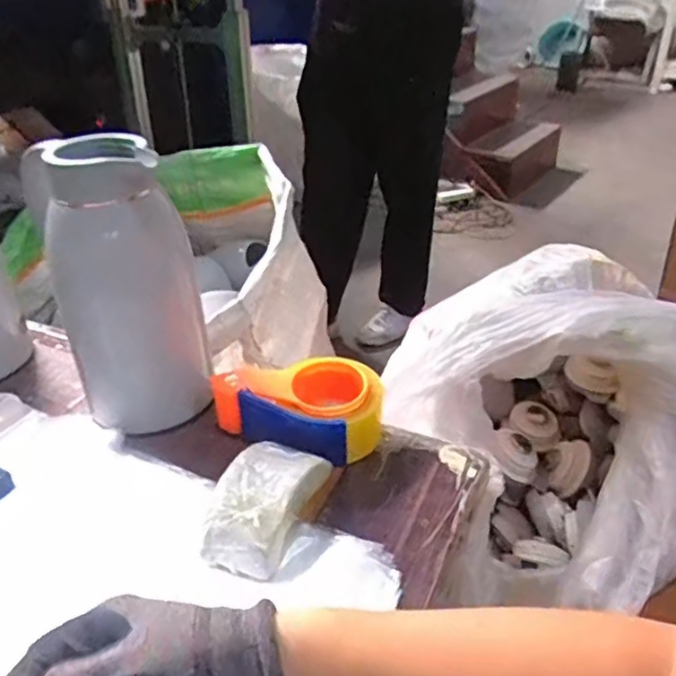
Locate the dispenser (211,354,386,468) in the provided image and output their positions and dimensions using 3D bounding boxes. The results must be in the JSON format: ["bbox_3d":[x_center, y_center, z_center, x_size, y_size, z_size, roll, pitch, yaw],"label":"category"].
[{"bbox_3d":[-0.040,0.066,0.640,0.160,0.066,0.097,7,35,14],"label":"dispenser"}]

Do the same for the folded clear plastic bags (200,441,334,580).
[{"bbox_3d":[-0.061,0.142,0.537,0.068,0.057,0.116,14,37,23],"label":"folded clear plastic bags"}]

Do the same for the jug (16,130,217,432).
[{"bbox_3d":[-0.210,-0.054,0.635,0.136,0.268,0.123,-19,37,-22],"label":"jug"}]

